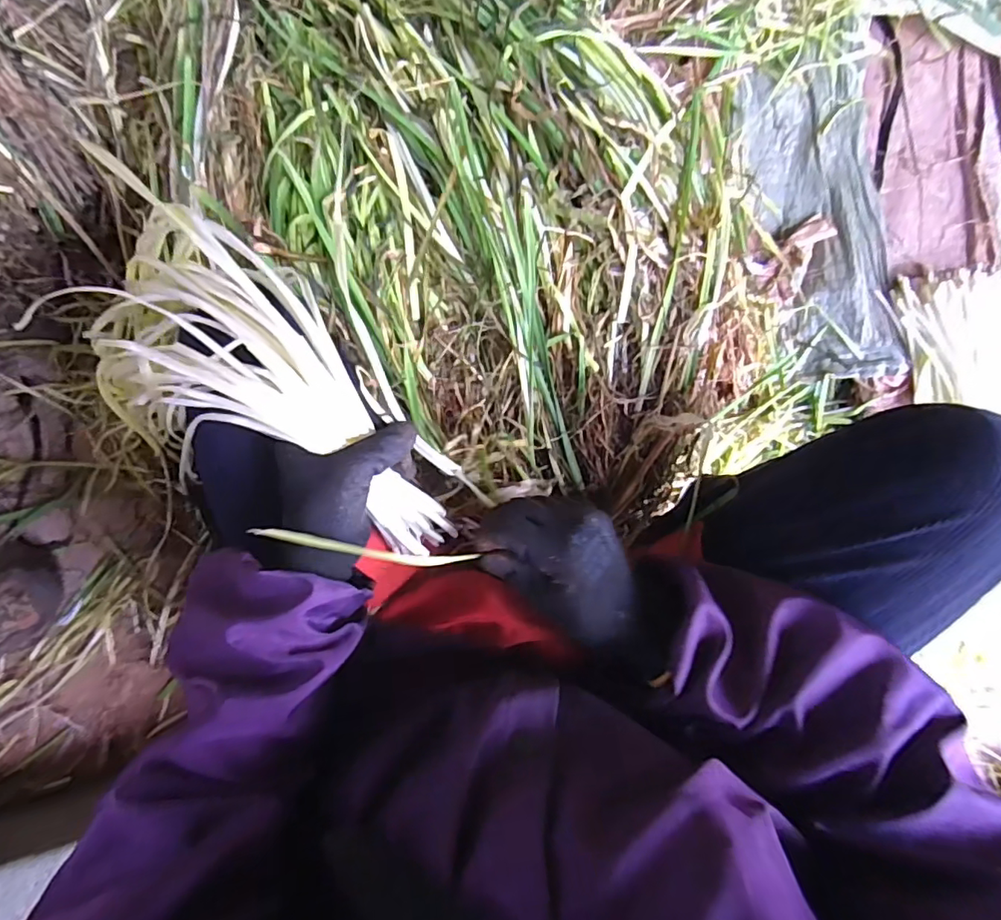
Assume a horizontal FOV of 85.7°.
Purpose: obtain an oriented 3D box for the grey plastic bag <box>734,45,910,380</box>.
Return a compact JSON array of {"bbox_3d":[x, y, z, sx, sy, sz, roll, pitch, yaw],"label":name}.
[{"bbox_3d":[0.416,-0.301,0.682,0.168,0.019,0.394,-15,91,-4],"label":"grey plastic bag"}]

